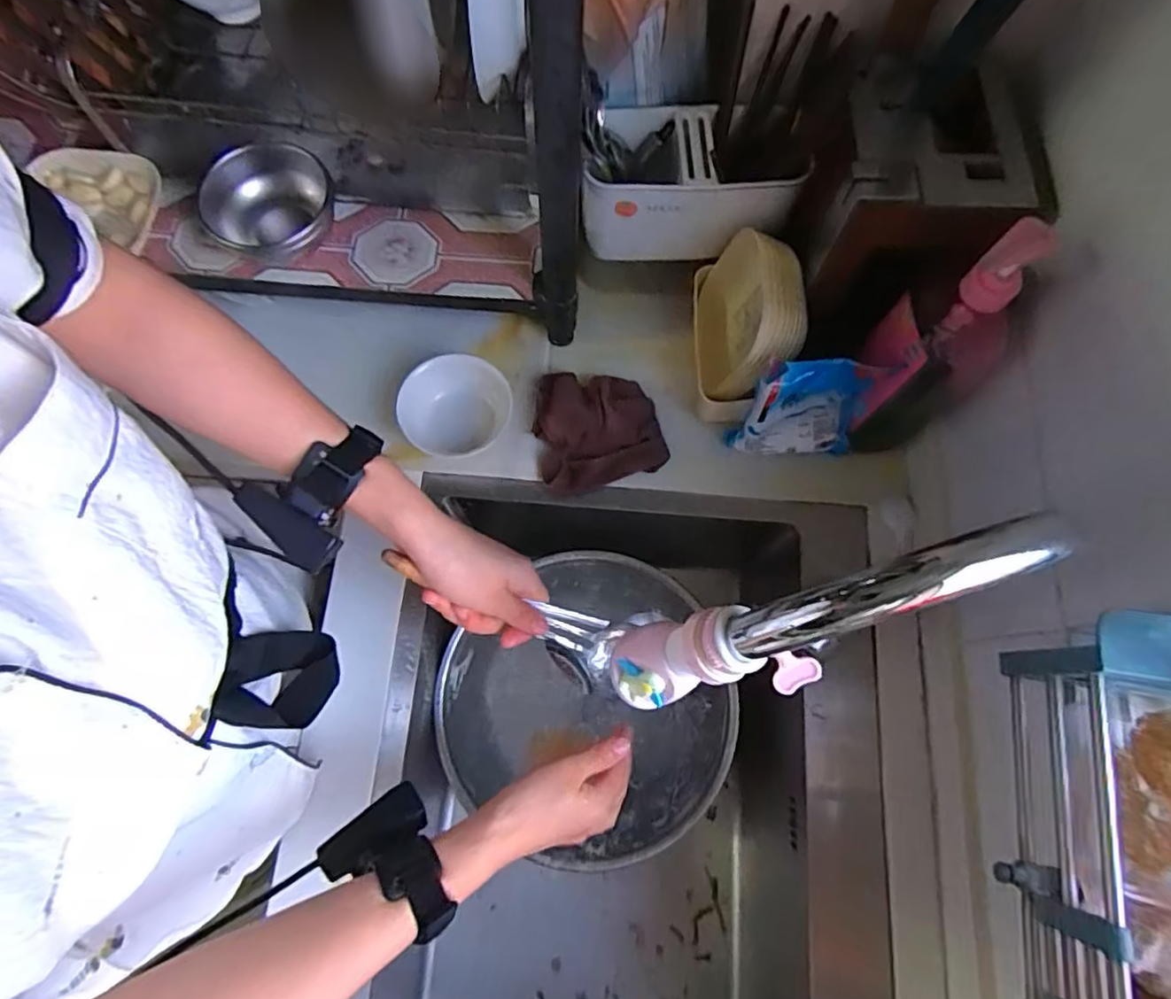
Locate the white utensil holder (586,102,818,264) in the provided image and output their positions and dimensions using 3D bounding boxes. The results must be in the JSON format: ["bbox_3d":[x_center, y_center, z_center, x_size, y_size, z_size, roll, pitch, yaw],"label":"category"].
[{"bbox_3d":[0.095,-0.299,0.605,0.187,0.101,0.095,3,73,0],"label":"white utensil holder"}]

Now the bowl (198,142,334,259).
[{"bbox_3d":[-0.299,-0.271,0.602,0.106,0.057,0.112,0,73,-1],"label":"bowl"}]

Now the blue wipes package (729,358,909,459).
[{"bbox_3d":[0.206,-0.080,0.590,0.119,0.147,0.035,-5,73,-3],"label":"blue wipes package"}]

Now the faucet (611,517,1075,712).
[{"bbox_3d":[0.102,0.064,0.312,0.231,0.048,0.052,-30,70,36],"label":"faucet"}]

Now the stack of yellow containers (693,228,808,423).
[{"bbox_3d":[0.155,-0.166,0.617,0.078,0.133,0.152,1,73,-1],"label":"stack of yellow containers"}]

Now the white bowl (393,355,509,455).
[{"bbox_3d":[-0.132,-0.094,0.637,0.109,0.043,0.089,8,73,1],"label":"white bowl"}]

